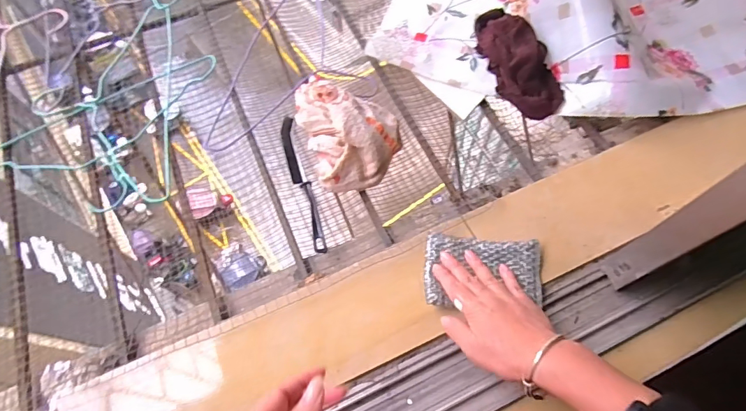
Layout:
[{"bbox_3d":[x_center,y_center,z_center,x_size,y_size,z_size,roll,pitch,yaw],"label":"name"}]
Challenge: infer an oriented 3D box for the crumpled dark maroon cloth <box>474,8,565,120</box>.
[{"bbox_3d":[0.213,-0.221,0.615,0.082,0.051,0.185,-15,64,-5],"label":"crumpled dark maroon cloth"}]

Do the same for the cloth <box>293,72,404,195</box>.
[{"bbox_3d":[-0.044,-0.091,0.568,0.150,0.071,0.140,16,65,10],"label":"cloth"}]

